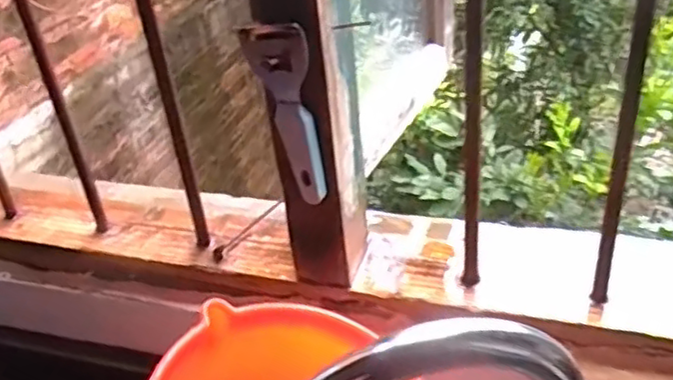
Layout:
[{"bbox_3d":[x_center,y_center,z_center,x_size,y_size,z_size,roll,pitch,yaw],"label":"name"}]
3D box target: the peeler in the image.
[{"bbox_3d":[-0.038,-0.057,0.498,0.035,0.133,0.045,-17,34,-16],"label":"peeler"}]

